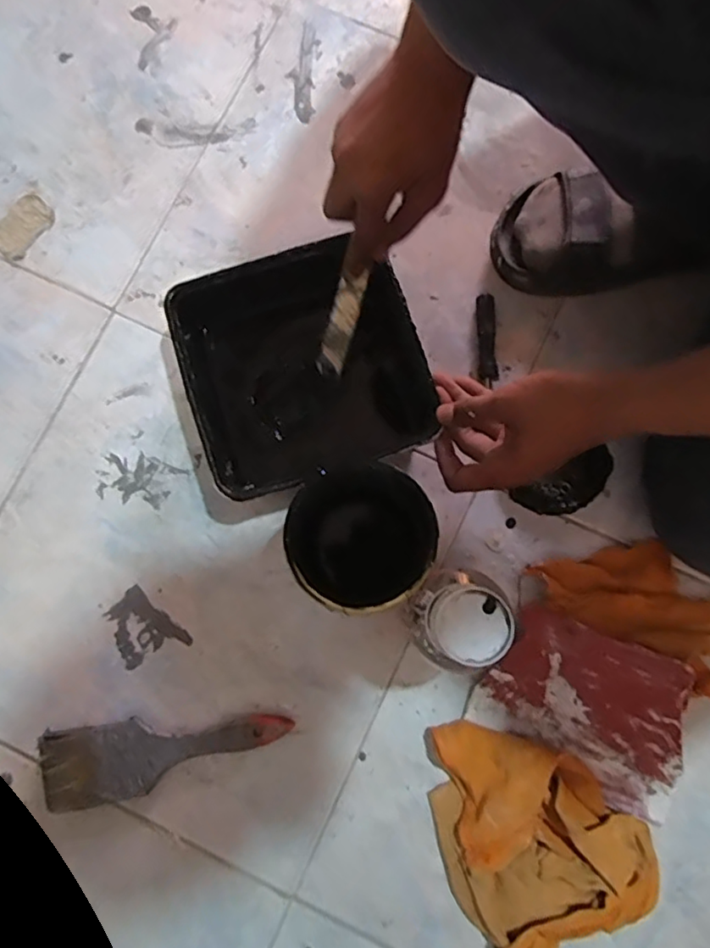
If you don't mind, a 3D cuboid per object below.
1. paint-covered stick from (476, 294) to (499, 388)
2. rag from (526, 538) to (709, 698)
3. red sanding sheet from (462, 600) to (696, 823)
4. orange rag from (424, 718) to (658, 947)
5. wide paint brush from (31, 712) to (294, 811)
[{"bbox_3d":[0.127,-0.131,0.581,0.019,0.014,0.084,-1,79,0],"label":"paint-covered stick"},{"bbox_3d":[0.252,0.109,0.531,0.180,0.032,0.101,30,81,6],"label":"rag"},{"bbox_3d":[0.198,0.194,0.512,0.170,0.044,0.123,28,81,5],"label":"red sanding sheet"},{"bbox_3d":[0.150,0.290,0.493,0.164,0.057,0.196,-22,80,-4],"label":"orange rag"},{"bbox_3d":[-0.163,0.243,0.519,0.209,0.018,0.063,-7,79,-1],"label":"wide paint brush"}]

